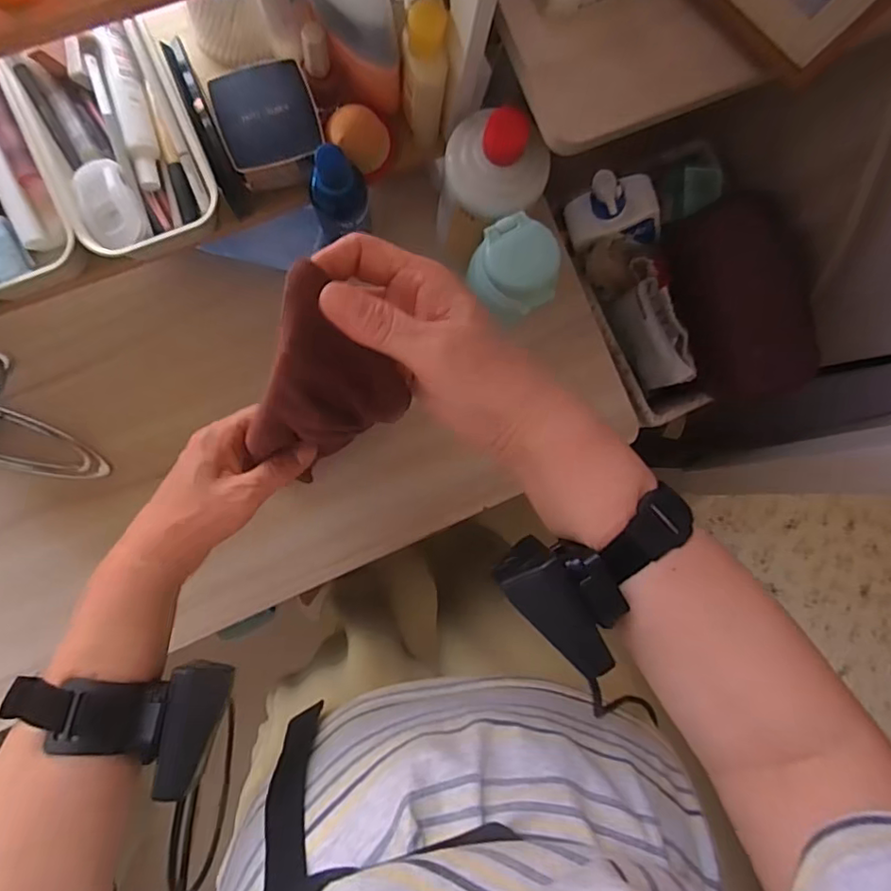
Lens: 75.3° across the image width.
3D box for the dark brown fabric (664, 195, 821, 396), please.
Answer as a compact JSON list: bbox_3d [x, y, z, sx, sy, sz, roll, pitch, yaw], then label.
[{"bbox_3d":[0.312,-0.147,0.603,0.115,0.066,0.205,-17,92,-7],"label":"dark brown fabric"}]

